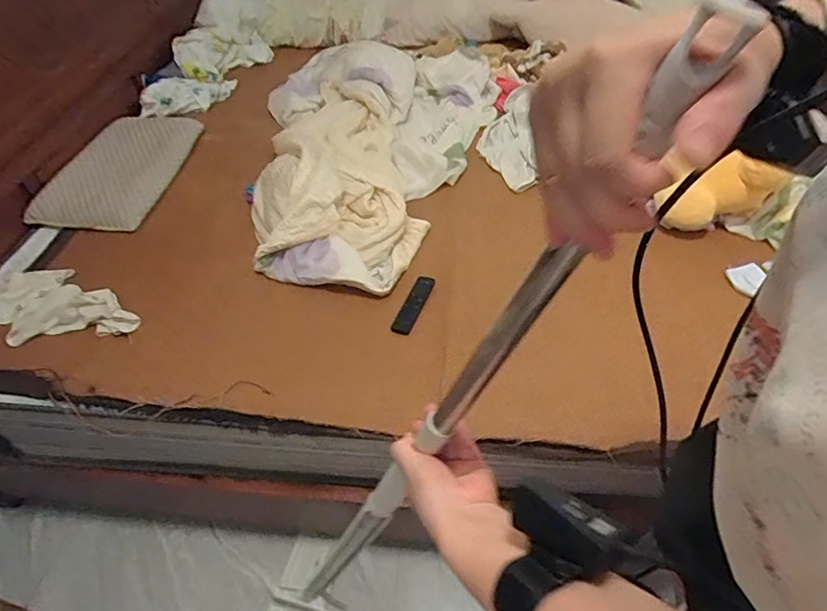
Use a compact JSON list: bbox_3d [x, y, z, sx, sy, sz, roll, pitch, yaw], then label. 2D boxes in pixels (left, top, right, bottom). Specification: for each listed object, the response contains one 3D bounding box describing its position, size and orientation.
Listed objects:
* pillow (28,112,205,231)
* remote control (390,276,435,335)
[{"bbox_3d":[-0.797,-0.374,1.424,0.140,0.211,0.555,16,50,20],"label":"pillow"},{"bbox_3d":[0.001,-0.005,1.006,0.037,0.014,0.152,15,50,20],"label":"remote control"}]

